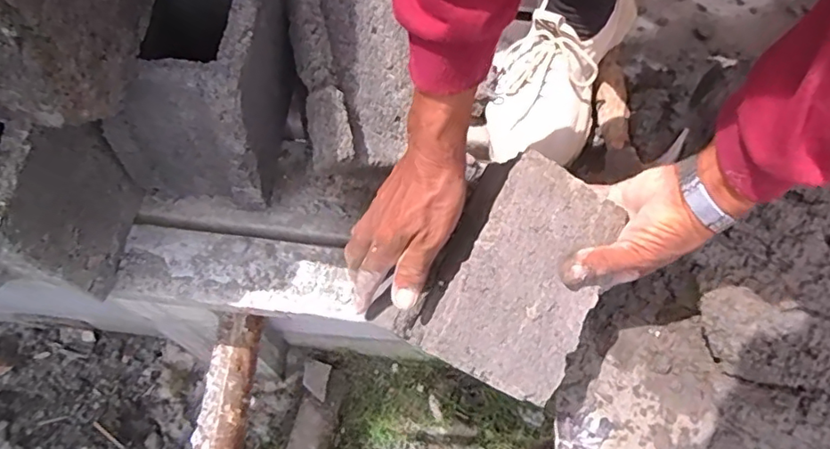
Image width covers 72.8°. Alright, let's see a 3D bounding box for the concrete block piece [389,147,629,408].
[{"bbox_3d":[0.088,0.045,0.494,0.114,0.091,0.181,30,80,-13],"label":"concrete block piece"}]

